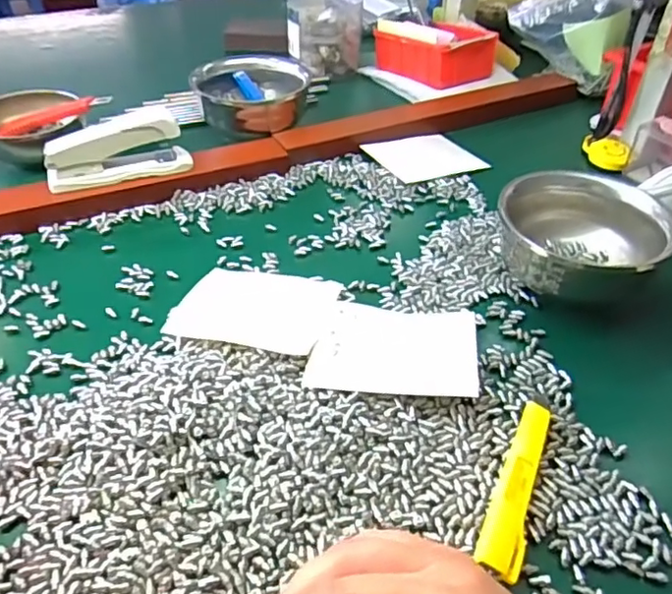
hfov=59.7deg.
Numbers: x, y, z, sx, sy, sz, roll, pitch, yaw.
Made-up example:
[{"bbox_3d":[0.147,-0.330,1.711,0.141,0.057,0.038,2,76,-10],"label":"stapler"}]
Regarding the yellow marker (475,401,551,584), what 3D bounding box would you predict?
[{"bbox_3d":[0.102,0.102,0.327,0.022,0.012,0.114,18,42,18],"label":"yellow marker"}]

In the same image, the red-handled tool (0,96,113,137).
[{"bbox_3d":[-0.284,-0.186,0.596,0.118,0.016,0.024,-15,40,7],"label":"red-handled tool"}]

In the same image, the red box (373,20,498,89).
[{"bbox_3d":[0.133,-0.323,0.766,0.106,0.054,0.142,-24,47,-27],"label":"red box"}]

